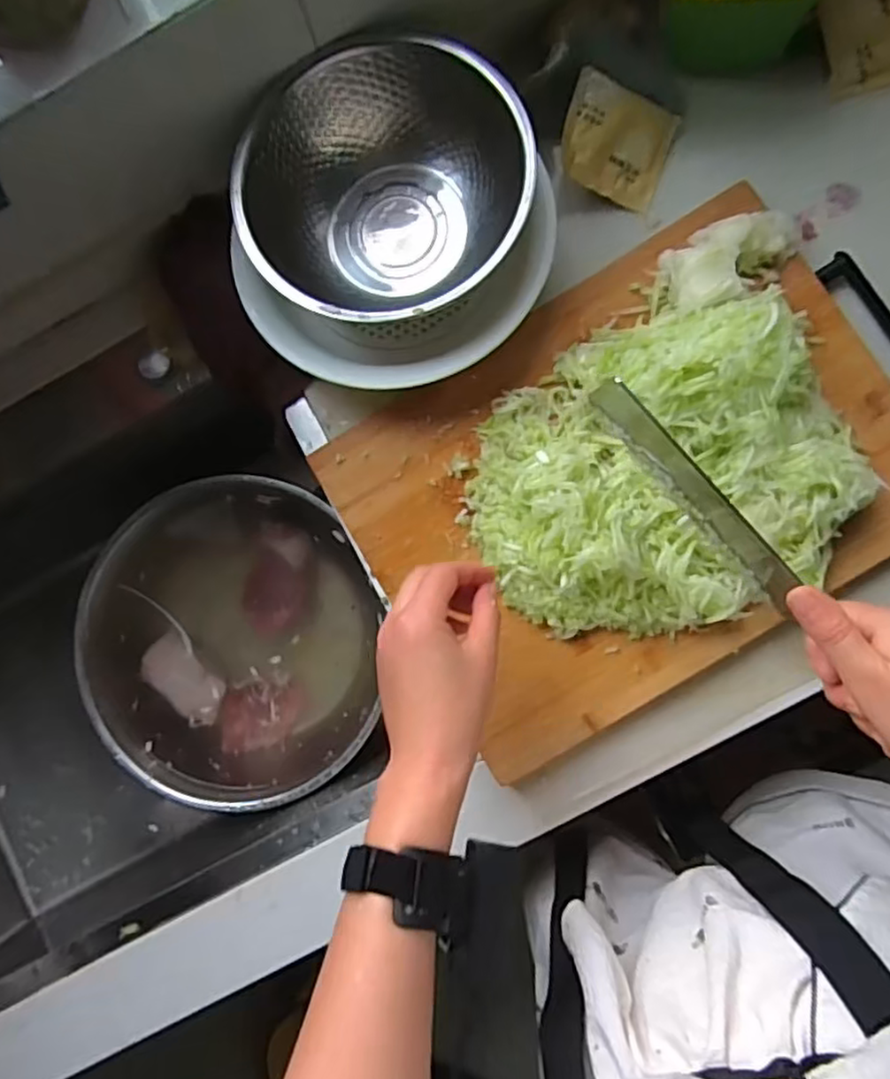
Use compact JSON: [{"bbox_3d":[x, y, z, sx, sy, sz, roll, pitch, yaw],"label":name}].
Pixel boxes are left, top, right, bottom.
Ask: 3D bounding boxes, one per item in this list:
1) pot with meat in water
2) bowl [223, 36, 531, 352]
[{"bbox_3d":[-0.208,0.097,0.690,0.269,0.105,0.298,0,86,6],"label":"pot with meat in water"},{"bbox_3d":[-0.042,-0.249,0.501,0.196,0.082,0.198,0,86,6],"label":"bowl"}]

